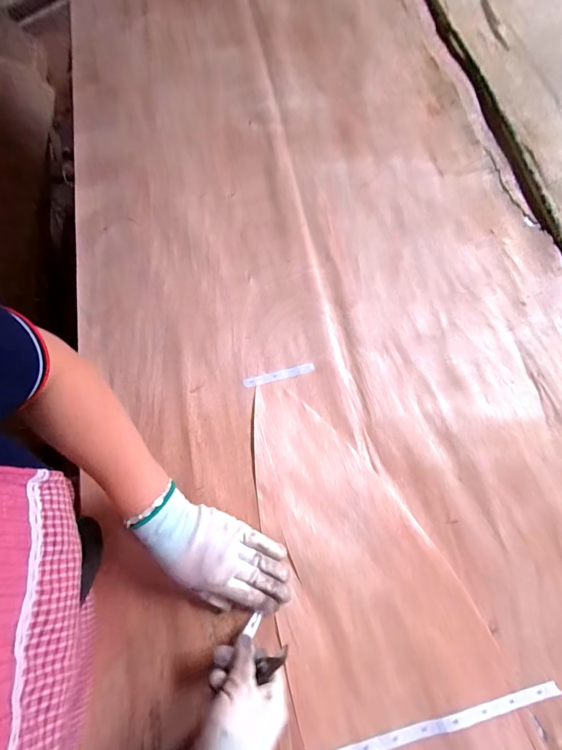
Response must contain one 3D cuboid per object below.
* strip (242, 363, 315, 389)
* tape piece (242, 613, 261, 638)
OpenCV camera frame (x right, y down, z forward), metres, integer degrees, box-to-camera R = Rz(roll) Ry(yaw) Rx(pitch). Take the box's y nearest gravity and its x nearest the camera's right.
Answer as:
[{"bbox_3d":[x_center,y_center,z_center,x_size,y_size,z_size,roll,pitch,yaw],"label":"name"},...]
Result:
[{"bbox_3d":[-0.003,0.001,0.484,0.100,0.008,0.014,-14,72,-2],"label":"strip"},{"bbox_3d":[-0.032,0.287,0.392,0.013,0.004,0.023,43,47,4],"label":"tape piece"}]

